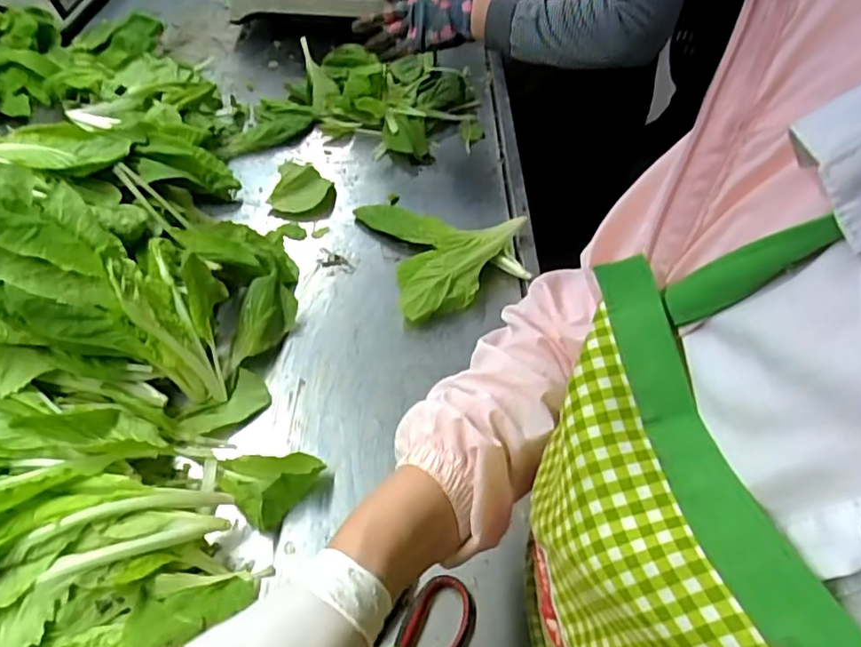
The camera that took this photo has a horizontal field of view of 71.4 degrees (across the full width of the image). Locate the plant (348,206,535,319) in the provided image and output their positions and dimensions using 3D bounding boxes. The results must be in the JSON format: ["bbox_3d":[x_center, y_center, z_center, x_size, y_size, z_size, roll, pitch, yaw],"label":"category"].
[{"bbox_3d":[0.023,-0.094,0.714,0.177,0.039,0.187,-13,53,-15],"label":"plant"}]

